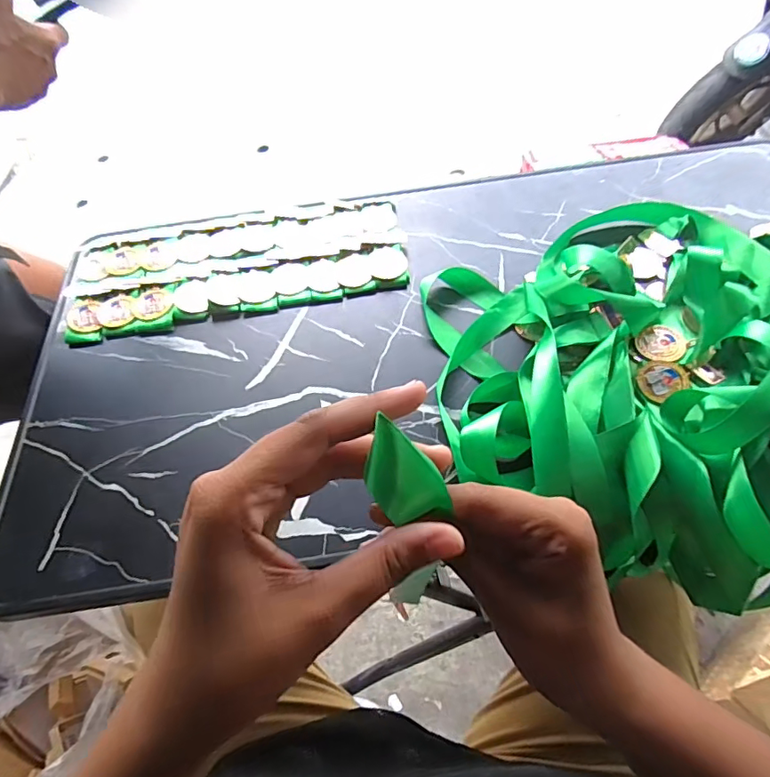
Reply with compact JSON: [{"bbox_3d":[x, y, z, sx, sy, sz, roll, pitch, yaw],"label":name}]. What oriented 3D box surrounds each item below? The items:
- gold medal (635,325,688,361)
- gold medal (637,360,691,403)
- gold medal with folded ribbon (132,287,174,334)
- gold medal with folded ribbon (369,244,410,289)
[{"bbox_3d":[0.227,-0.037,0.423,0.038,0.008,0.035,0,59,0],"label":"gold medal"},{"bbox_3d":[0.217,-0.007,0.406,0.038,0.008,0.031,-21,61,-12],"label":"gold medal"},{"bbox_3d":[-0.218,-0.074,0.488,0.037,0.007,0.050,-9,60,-5],"label":"gold medal with folded ribbon"},{"bbox_3d":[0.004,-0.117,0.500,0.036,0.011,0.048,-11,60,-6],"label":"gold medal with folded ribbon"}]

